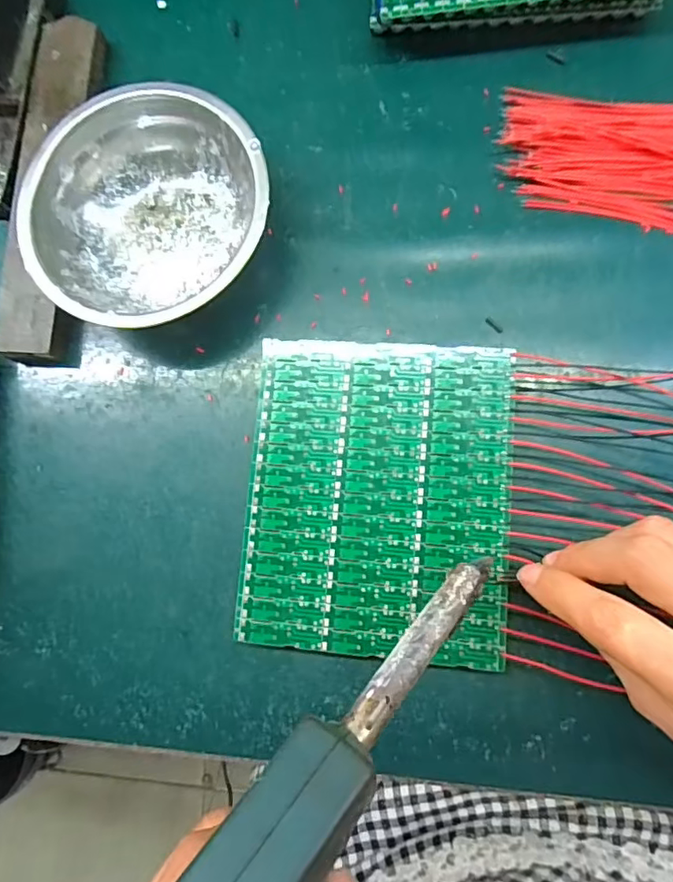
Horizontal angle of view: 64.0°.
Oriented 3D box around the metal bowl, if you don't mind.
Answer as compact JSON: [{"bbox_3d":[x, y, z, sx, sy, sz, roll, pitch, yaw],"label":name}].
[{"bbox_3d":[-0.096,-0.118,0.287,0.124,0.040,0.121,-1,83,7],"label":"metal bowl"}]

